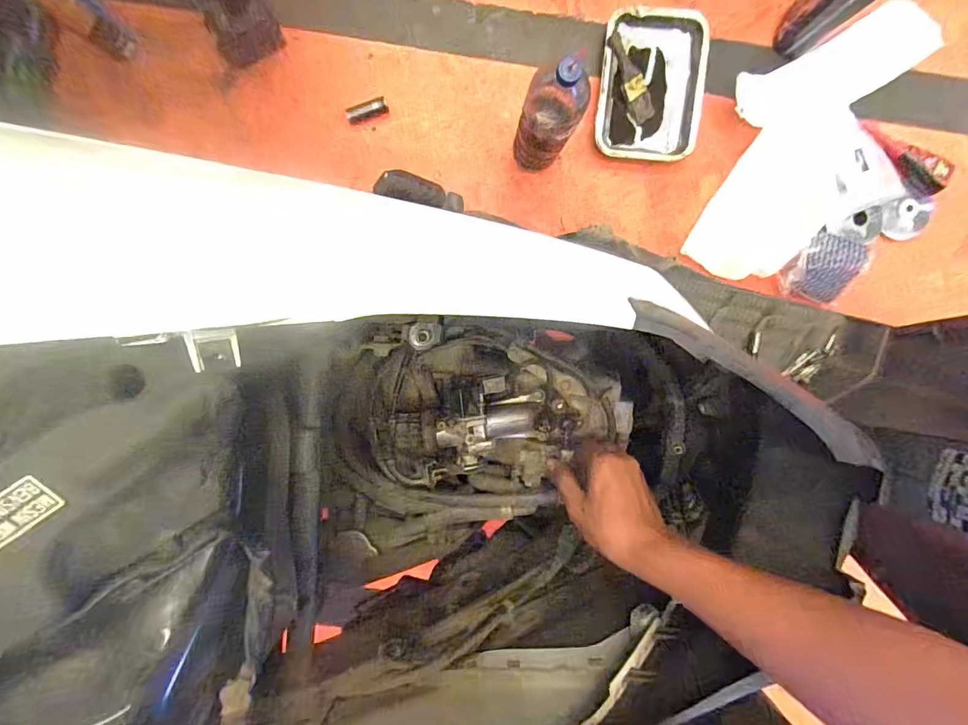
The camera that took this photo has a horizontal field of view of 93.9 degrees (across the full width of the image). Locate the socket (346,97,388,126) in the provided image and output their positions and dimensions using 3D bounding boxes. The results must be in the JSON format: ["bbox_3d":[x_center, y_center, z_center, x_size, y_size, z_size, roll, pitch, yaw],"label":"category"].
[{"bbox_3d":[-0.218,-0.473,0.848,0.078,0.027,0.023,-19,98,1],"label":"socket"}]

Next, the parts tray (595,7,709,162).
[{"bbox_3d":[0.311,-0.520,0.854,0.192,0.043,0.262,5,98,-2],"label":"parts tray"}]

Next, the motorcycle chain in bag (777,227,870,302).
[{"bbox_3d":[0.656,-0.184,0.876,0.108,0.045,0.139,39,106,31],"label":"motorcycle chain in bag"}]

